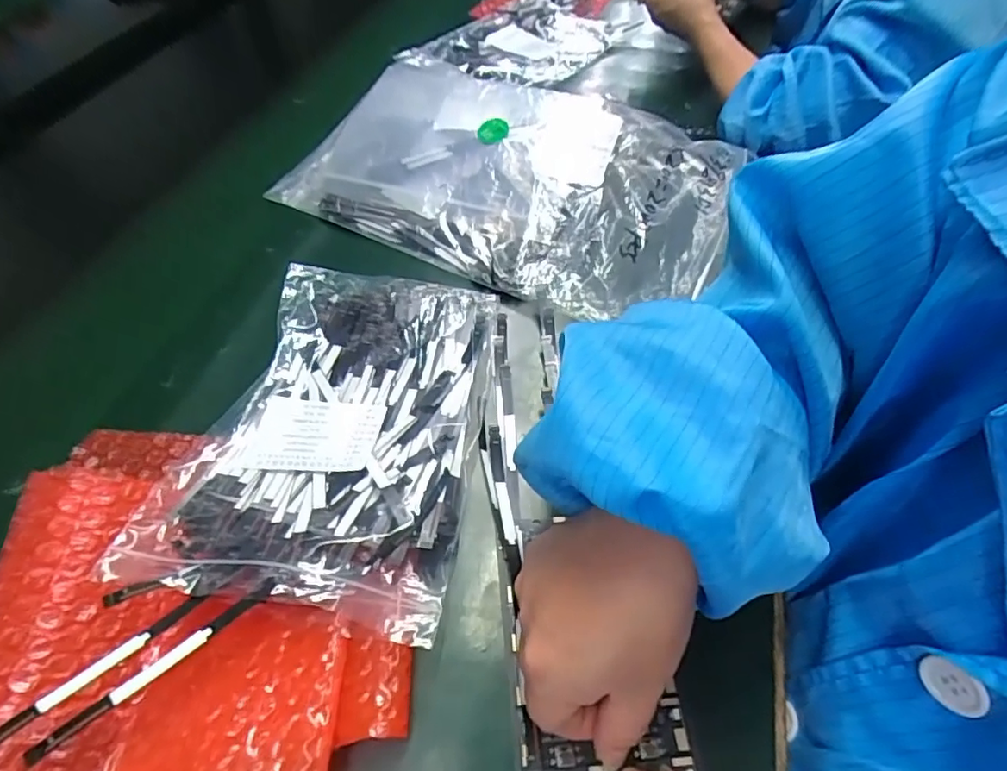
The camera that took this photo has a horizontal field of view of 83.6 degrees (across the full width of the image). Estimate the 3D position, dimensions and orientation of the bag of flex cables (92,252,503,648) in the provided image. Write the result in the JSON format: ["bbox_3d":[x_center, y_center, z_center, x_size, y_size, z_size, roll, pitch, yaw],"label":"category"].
[{"bbox_3d":[-0.090,0.011,0.320,0.152,0.038,0.225,8,53,5],"label":"bag of flex cables"}]

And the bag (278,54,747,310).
[{"bbox_3d":[0.012,-0.184,0.454,0.342,0.060,0.221,25,56,16],"label":"bag"}]

